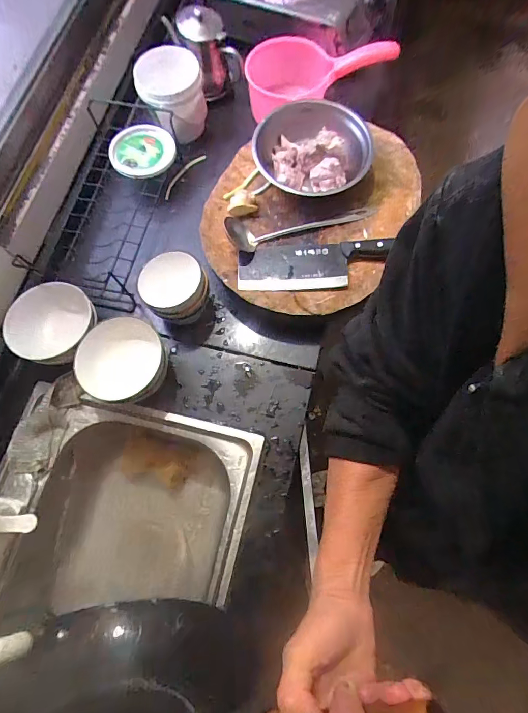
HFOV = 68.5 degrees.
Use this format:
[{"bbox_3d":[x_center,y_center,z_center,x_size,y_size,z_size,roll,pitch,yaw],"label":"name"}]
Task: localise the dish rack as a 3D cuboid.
[{"bbox_3d":[-0.291,-0.286,0.734,0.164,0.121,0.371,13,73,7],"label":"dish rack"}]

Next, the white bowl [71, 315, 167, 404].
[{"bbox_3d":[-0.233,0.010,0.647,0.126,0.079,0.140,-7,72,0],"label":"white bowl"}]

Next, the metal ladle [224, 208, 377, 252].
[{"bbox_3d":[0.064,-0.227,0.666,0.258,0.034,0.055,-6,72,1],"label":"metal ladle"}]

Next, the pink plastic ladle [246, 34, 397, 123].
[{"bbox_3d":[0.105,-0.563,0.784,0.281,0.124,0.137,-25,73,-6],"label":"pink plastic ladle"}]

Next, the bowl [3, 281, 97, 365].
[{"bbox_3d":[-0.353,-0.057,0.653,0.113,0.067,0.143,7,73,4],"label":"bowl"}]

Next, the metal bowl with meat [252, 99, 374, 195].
[{"bbox_3d":[0.089,-0.360,0.683,0.184,0.080,0.185,-1,72,2],"label":"metal bowl with meat"}]

